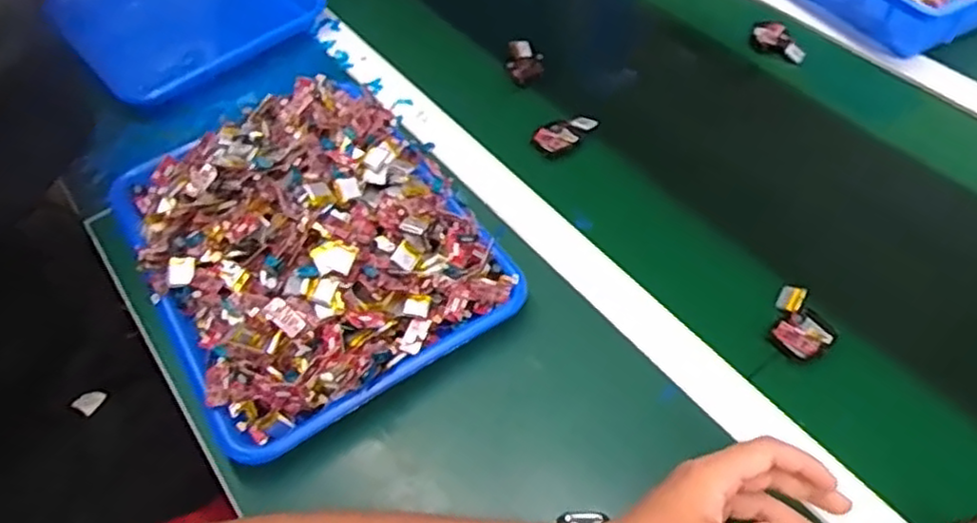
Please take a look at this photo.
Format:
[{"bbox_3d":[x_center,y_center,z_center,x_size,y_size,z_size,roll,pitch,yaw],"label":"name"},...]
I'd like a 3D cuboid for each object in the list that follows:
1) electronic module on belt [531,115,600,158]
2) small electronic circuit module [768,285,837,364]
[{"bbox_3d":[0.075,-0.126,0.682,0.065,0.016,0.037,-38,60,-23],"label":"electronic module on belt"},{"bbox_3d":[0.241,0.049,0.530,0.050,0.022,0.052,32,61,24],"label":"small electronic circuit module"}]

